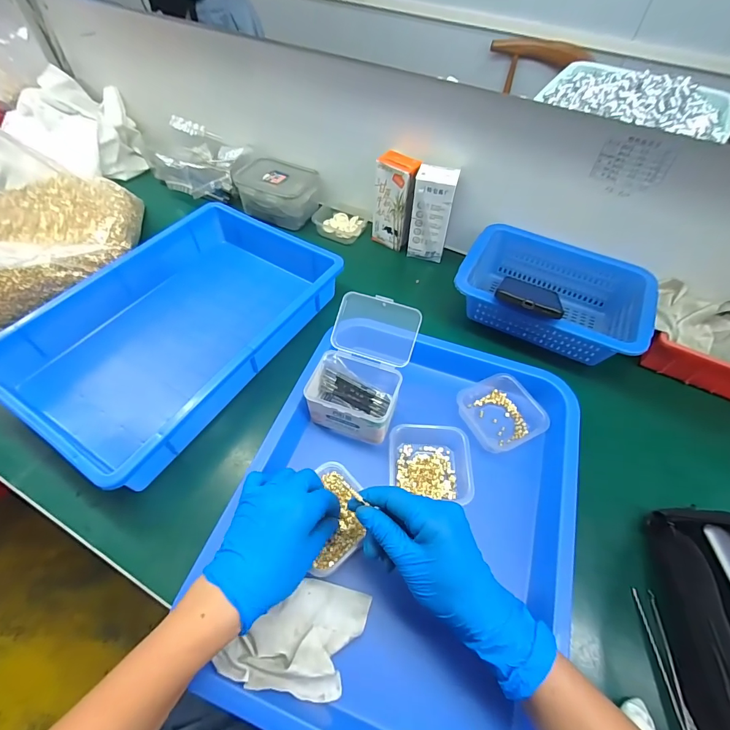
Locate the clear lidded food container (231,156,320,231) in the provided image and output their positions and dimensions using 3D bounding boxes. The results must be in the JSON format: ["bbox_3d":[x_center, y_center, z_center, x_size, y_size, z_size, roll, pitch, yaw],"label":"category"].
[{"bbox_3d":[-0.150,-0.287,0.644,0.138,0.063,0.093,16,56,8],"label":"clear lidded food container"}]

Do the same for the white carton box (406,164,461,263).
[{"bbox_3d":[0.097,-0.218,0.566,0.056,0.129,0.034,12,55,6],"label":"white carton box"}]

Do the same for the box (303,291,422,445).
[{"bbox_3d":[-0.001,0.001,0.431,0.093,0.094,0.137,16,56,9],"label":"box"}]

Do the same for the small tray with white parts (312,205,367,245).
[{"bbox_3d":[-0.041,-0.237,0.644,0.080,0.027,0.066,20,56,11],"label":"small tray with white parts"}]

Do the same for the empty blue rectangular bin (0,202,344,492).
[{"bbox_3d":[-0.225,-0.057,0.480,0.241,0.056,0.363,28,58,16],"label":"empty blue rectangular bin"}]

